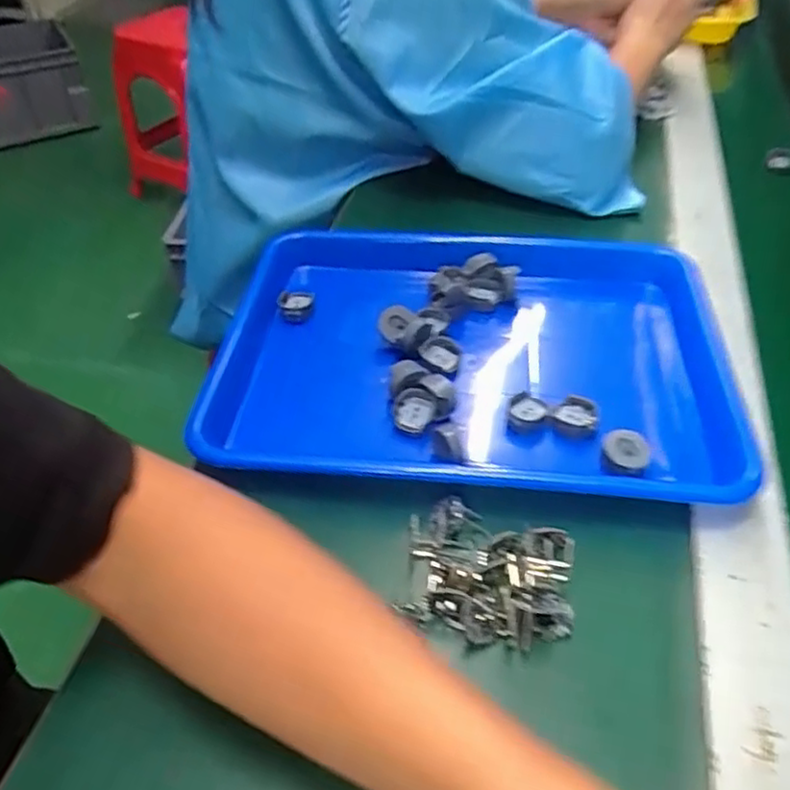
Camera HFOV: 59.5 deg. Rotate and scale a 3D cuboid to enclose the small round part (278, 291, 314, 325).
[{"bbox_3d":[-0.074,-0.067,0.524,0.027,0.015,0.026,0,45,0],"label":"small round part"}]

